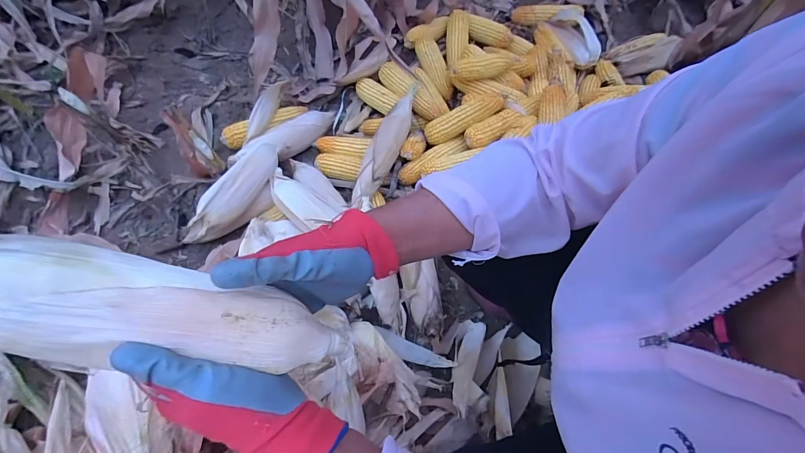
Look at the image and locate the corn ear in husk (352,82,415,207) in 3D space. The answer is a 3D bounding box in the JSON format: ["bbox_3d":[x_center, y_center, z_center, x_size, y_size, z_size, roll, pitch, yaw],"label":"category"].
[{"bbox_3d":[-0.031,-0.184,0.818,0.061,0.068,0.330,22,68,10],"label":"corn ear in husk"}]

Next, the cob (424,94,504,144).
[{"bbox_3d":[0.136,-0.247,0.838,0.189,0.041,0.044,-23,64,21],"label":"cob"}]

